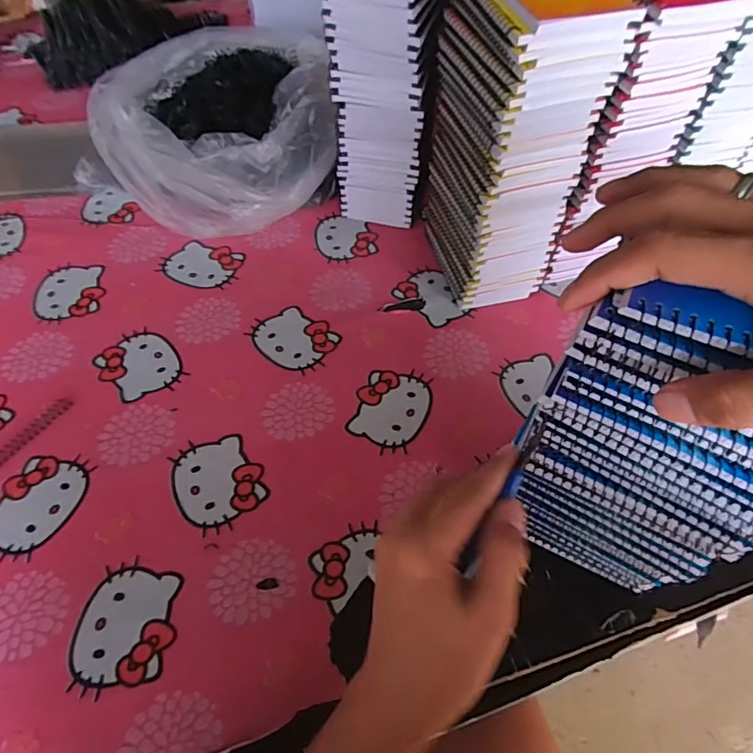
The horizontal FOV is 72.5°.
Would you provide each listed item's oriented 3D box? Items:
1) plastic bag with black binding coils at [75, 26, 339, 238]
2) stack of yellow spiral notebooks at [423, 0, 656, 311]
[{"bbox_3d":[-0.207,-0.320,0.670,0.272,0.124,0.362,-10,57,-8],"label":"plastic bag with black binding coils"},{"bbox_3d":[0.124,-0.214,0.493,0.103,0.285,0.137,-13,58,-9],"label":"stack of yellow spiral notebooks"}]

